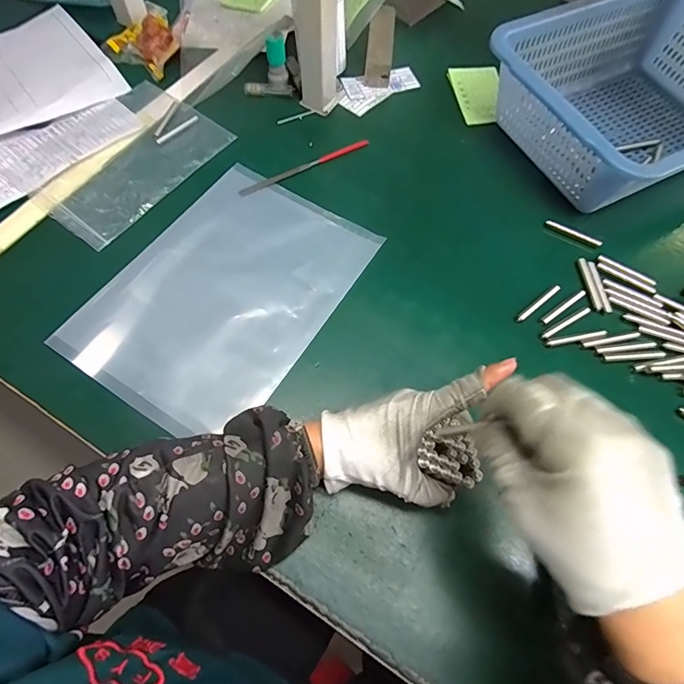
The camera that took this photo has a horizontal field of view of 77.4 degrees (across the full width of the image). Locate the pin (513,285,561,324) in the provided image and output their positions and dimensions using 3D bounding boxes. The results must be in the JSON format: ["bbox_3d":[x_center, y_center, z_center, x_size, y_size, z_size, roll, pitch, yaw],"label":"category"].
[{"bbox_3d":[0.188,-0.037,0.410,0.057,0.008,0.008,-36,72,-17],"label":"pin"}]

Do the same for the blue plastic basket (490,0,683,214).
[{"bbox_3d":[0.328,-0.266,0.473,0.298,0.100,0.217,-23,69,-13],"label":"blue plastic basket"}]

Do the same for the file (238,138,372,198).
[{"bbox_3d":[-0.041,-0.197,0.479,0.159,0.004,0.010,-29,70,-15],"label":"file"}]

